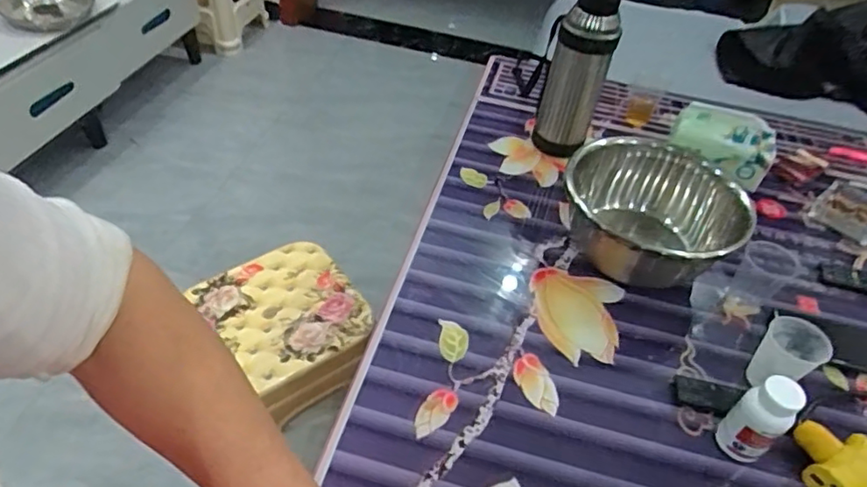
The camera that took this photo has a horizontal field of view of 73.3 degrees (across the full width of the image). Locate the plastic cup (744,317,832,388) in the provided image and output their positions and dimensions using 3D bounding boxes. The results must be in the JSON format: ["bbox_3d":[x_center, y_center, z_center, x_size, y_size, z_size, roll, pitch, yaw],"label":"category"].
[{"bbox_3d":[0.419,0.139,0.697,0.066,0.079,0.064,4,45,-4],"label":"plastic cup"}]

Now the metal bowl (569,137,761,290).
[{"bbox_3d":[0.307,-0.046,0.837,0.214,0.128,0.258,-4,46,-11],"label":"metal bowl"}]

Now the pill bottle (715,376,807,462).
[{"bbox_3d":[0.341,0.186,0.614,0.041,0.107,0.053,-25,53,-28],"label":"pill bottle"}]

